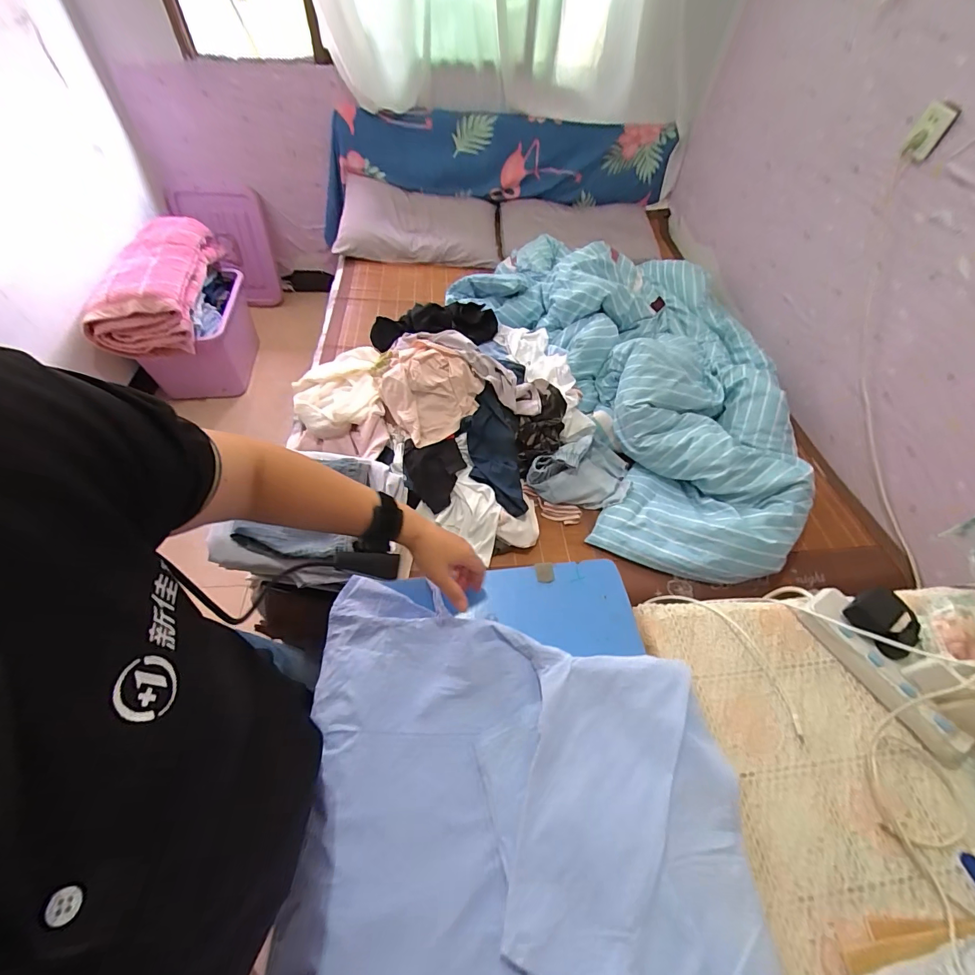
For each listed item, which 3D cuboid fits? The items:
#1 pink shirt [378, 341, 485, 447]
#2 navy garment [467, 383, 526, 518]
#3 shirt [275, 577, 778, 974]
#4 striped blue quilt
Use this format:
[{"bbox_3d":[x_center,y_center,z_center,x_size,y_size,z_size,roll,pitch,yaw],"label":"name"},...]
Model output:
[{"bbox_3d":[-0.153,-0.259,1.074,0.213,0.130,0.260,-30,62,-22],"label":"pink shirt"},{"bbox_3d":[0.022,-0.091,1.042,0.139,0.065,0.341,-7,71,-9],"label":"navy garment"},{"bbox_3d":[0.032,0.325,0.439,0.447,0.029,0.435,1,55,-4],"label":"shirt"},{"bbox_3d":[0.454,-0.407,1.271,0.791,0.221,1.378,-15,57,-14],"label":"striped blue quilt"}]

